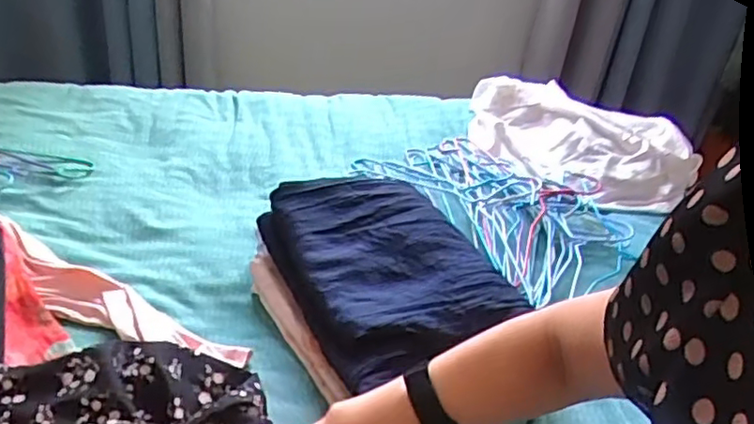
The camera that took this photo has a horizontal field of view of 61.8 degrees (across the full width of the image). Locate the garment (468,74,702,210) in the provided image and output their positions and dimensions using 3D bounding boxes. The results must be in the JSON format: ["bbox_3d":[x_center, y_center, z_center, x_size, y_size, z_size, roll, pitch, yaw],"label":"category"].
[{"bbox_3d":[0.369,-0.149,1.208,0.450,0.086,0.308,24,36,26],"label":"garment"}]

